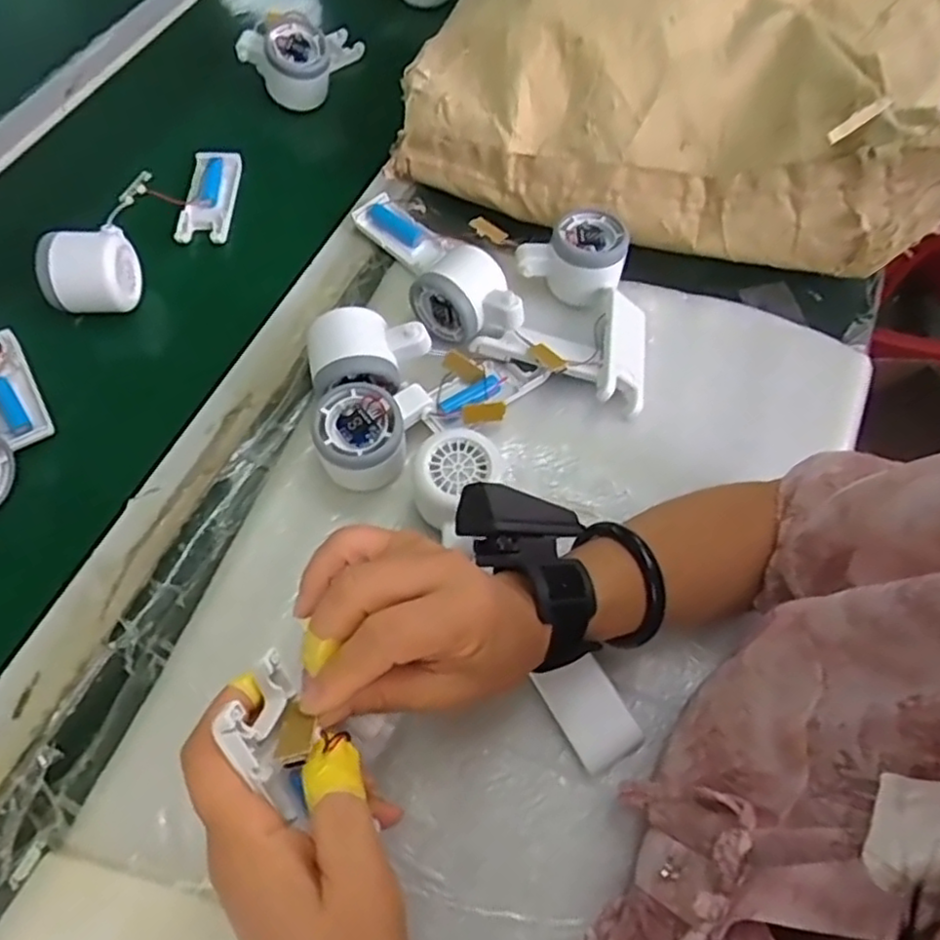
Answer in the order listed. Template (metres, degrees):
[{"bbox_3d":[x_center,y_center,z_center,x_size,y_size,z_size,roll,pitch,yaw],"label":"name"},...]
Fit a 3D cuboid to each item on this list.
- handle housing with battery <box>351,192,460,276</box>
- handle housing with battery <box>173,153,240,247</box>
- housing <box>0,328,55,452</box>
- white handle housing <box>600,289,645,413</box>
[{"bbox_3d":[-0.057,-0.198,0.567,0.087,0.016,0.041,39,68,17],"label":"handle housing with battery"},{"bbox_3d":[-0.227,-0.240,0.592,0.041,0.010,0.102,0,63,-2],"label":"handle housing with battery"},{"bbox_3d":[-0.336,-0.057,0.488,0.038,0.025,0.103,-29,67,-16],"label":"housing"},{"bbox_3d":[0.117,-0.091,0.515,0.040,0.017,0.098,21,63,-23],"label":"white handle housing"}]

